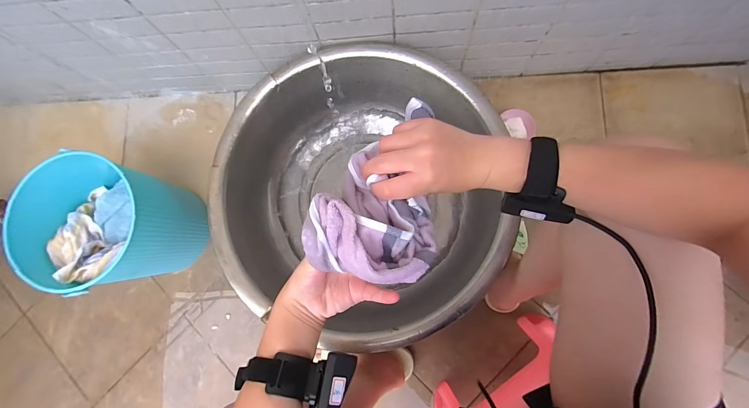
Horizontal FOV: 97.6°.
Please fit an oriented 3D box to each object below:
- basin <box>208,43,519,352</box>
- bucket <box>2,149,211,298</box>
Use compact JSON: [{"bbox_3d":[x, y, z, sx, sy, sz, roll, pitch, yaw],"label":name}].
[{"bbox_3d":[-0.028,-0.020,0.695,0.566,0.175,0.572,-1,81,3],"label":"basin"},{"bbox_3d":[-0.523,0.042,0.676,0.225,0.223,0.239,6,82,4],"label":"bucket"}]

